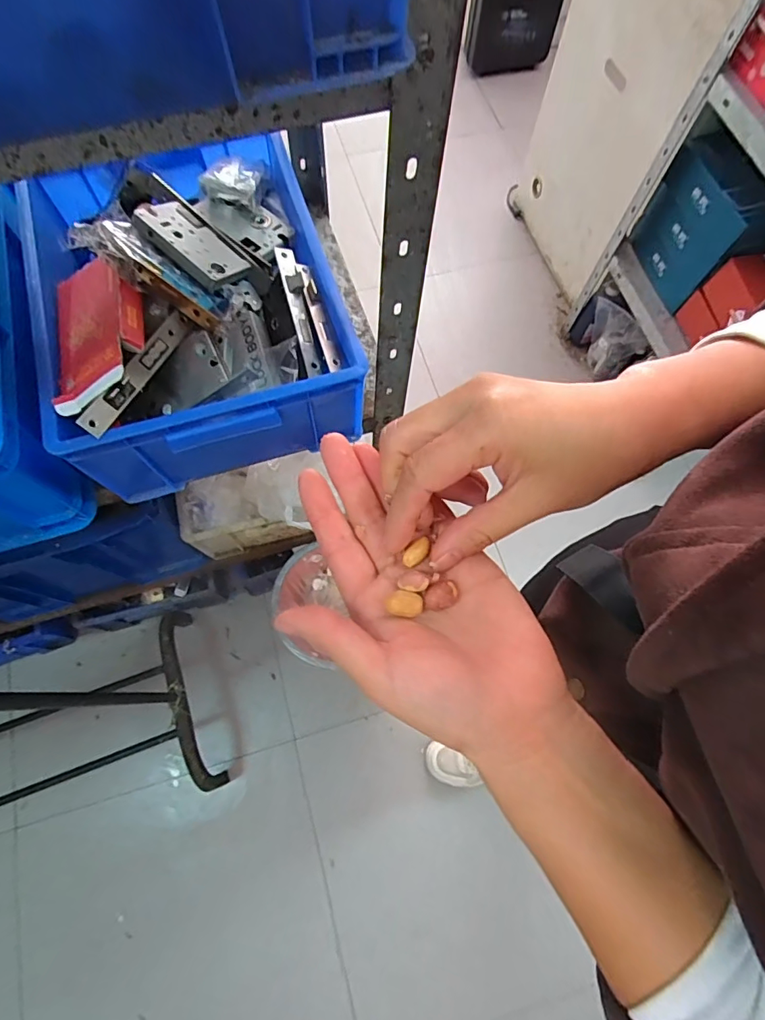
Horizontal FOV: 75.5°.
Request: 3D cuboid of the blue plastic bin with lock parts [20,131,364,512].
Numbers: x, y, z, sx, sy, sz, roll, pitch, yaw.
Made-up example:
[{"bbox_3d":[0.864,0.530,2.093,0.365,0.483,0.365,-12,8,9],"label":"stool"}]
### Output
[{"bbox_3d":[-0.198,-0.206,0.529,0.285,0.139,0.302,-17,72,-8],"label":"blue plastic bin with lock parts"}]

